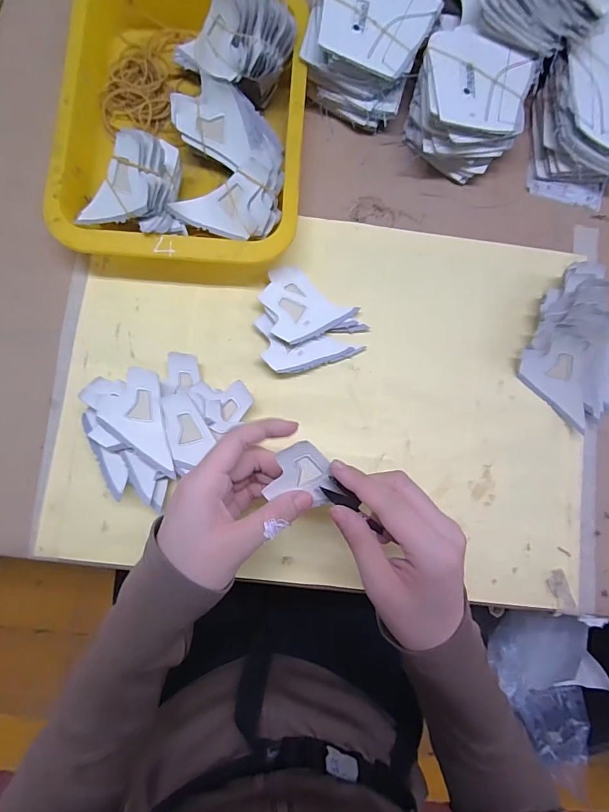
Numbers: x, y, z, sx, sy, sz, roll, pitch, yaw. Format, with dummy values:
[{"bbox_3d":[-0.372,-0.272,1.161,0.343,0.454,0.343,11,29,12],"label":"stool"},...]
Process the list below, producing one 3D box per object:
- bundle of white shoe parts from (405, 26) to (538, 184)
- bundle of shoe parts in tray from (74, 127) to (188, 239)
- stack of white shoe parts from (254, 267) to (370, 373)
[{"bbox_3d":[0.145,-0.265,0.367,0.098,0.052,0.107,9,83,-2],"label":"bundle of white shoe parts"},{"bbox_3d":[-0.143,-0.173,0.332,0.084,0.055,0.076,-5,84,-4],"label":"bundle of shoe parts in tray"},{"bbox_3d":[0.003,-0.078,0.353,0.087,0.016,0.089,-15,85,-5],"label":"stack of white shoe parts"}]

